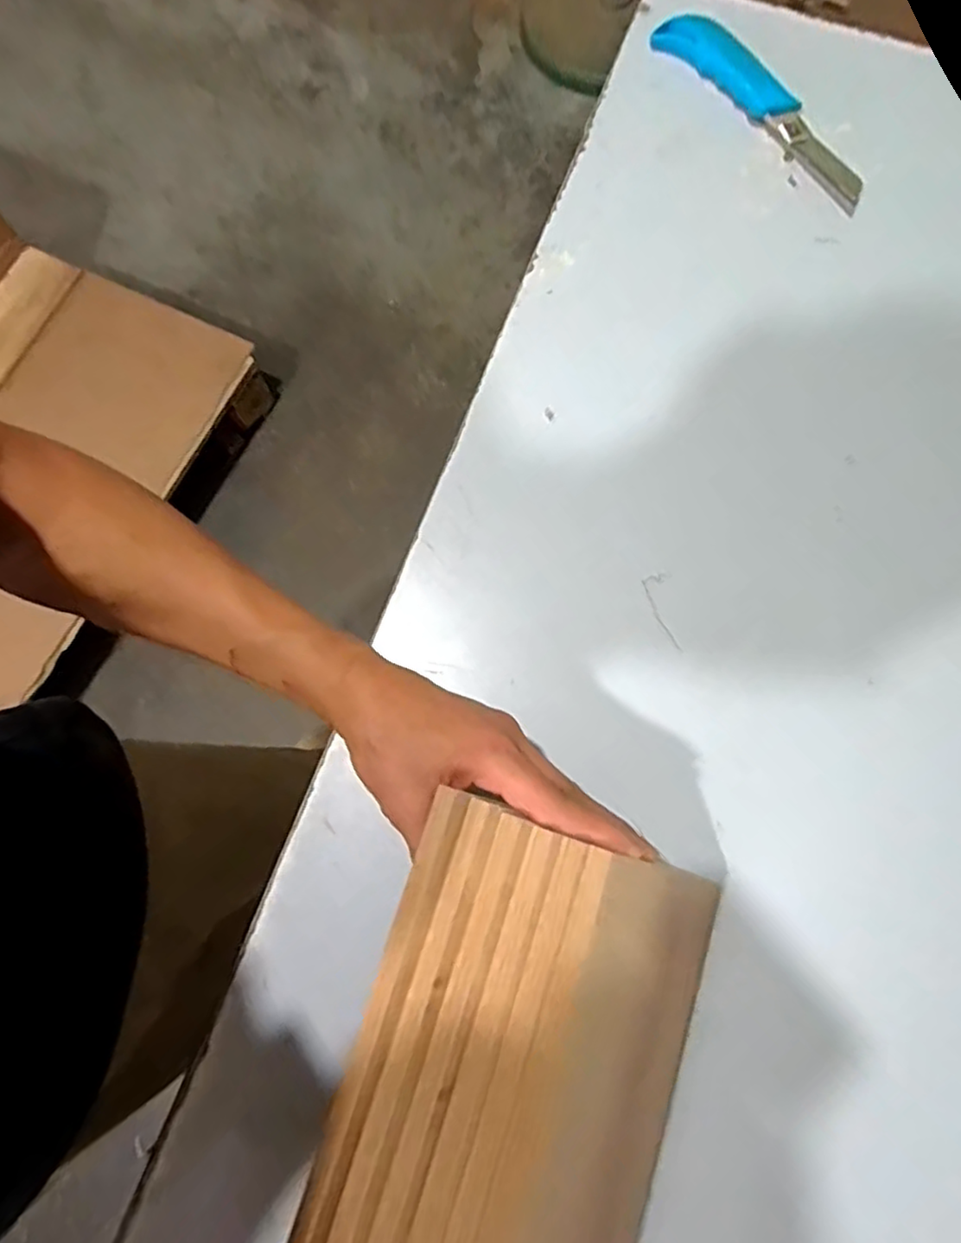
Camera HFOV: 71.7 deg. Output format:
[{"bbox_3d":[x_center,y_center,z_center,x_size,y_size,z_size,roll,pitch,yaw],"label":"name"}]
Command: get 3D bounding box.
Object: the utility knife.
[{"bbox_3d":[0.219,-0.399,0.509,0.034,0.019,0.209,-40,80,-8],"label":"utility knife"}]

